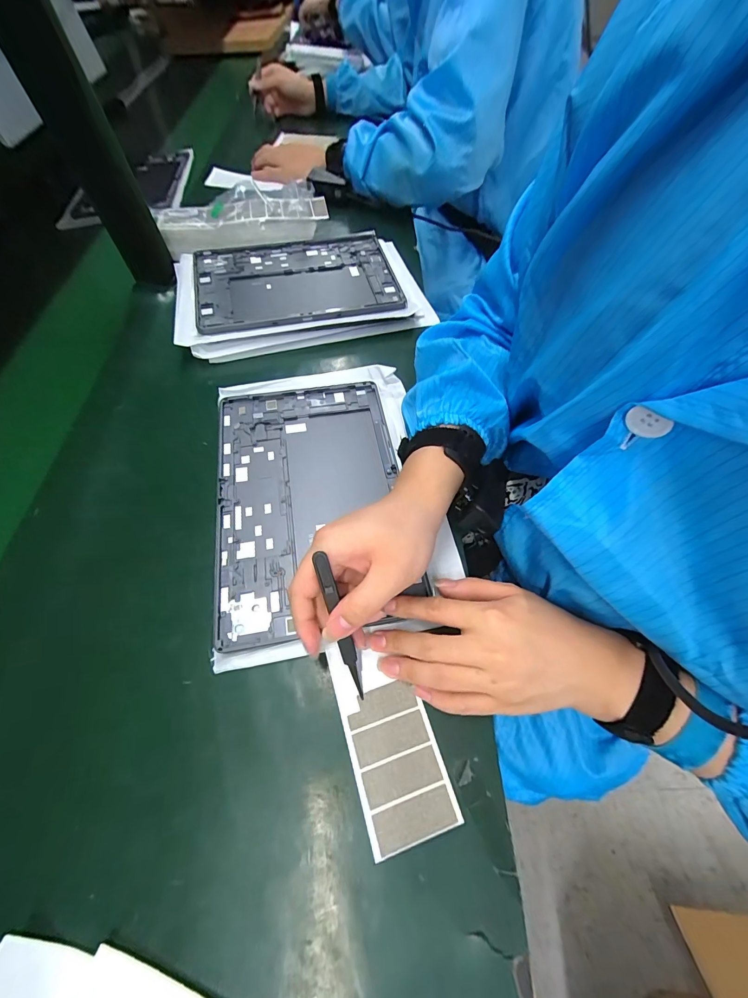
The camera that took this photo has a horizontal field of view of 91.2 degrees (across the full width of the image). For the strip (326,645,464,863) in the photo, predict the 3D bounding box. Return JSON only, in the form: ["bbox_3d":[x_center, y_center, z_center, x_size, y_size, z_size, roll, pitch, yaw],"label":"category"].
[{"bbox_3d":[0.010,0.158,0.248,0.056,0.006,0.115,-15,58,-10],"label":"strip"}]

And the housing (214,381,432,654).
[{"bbox_3d":[-0.059,-0.008,0.339,0.166,0.009,0.253,-9,61,-6],"label":"housing"}]

